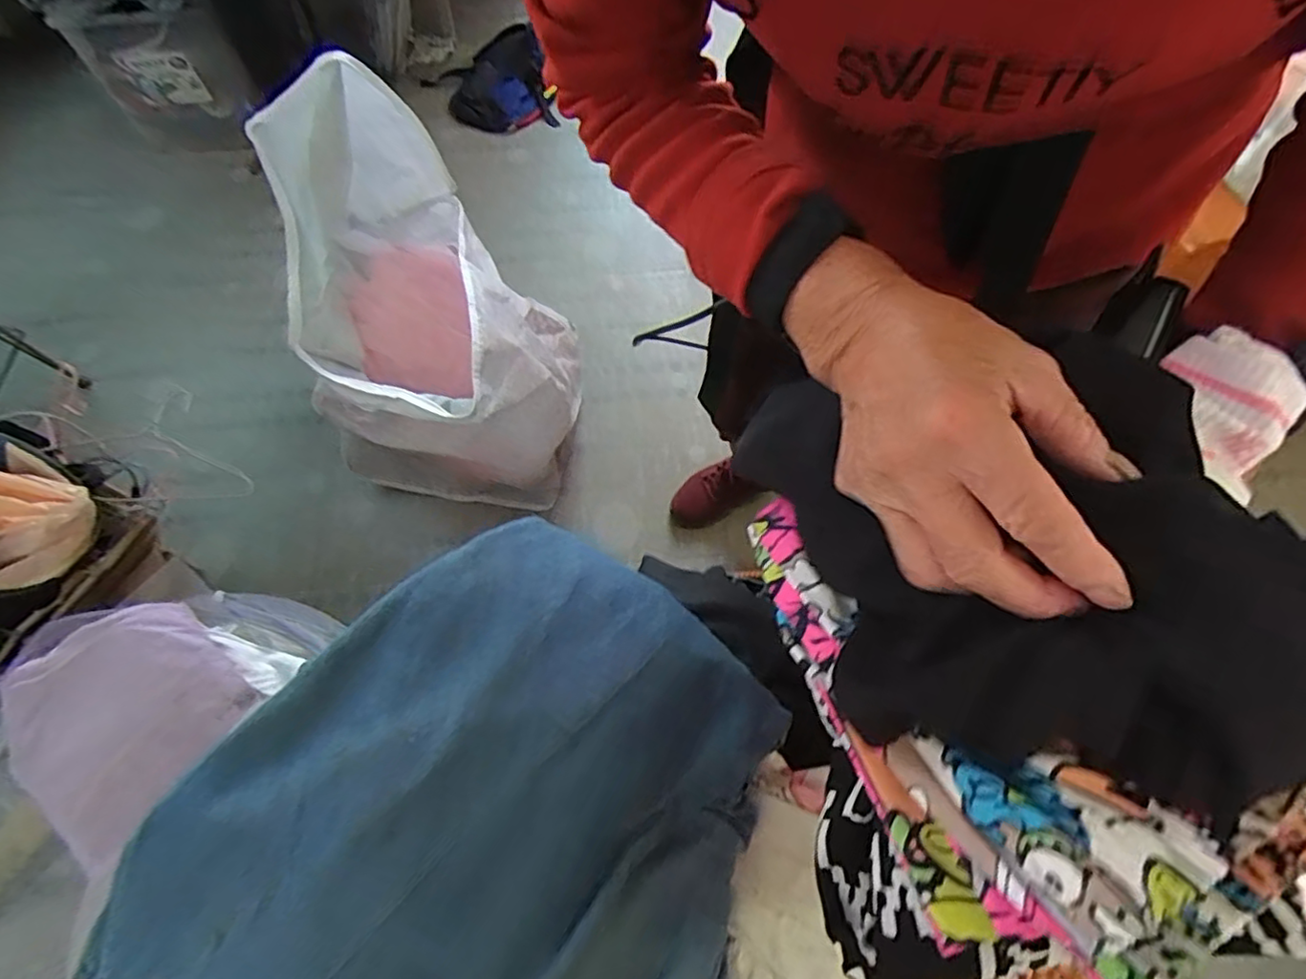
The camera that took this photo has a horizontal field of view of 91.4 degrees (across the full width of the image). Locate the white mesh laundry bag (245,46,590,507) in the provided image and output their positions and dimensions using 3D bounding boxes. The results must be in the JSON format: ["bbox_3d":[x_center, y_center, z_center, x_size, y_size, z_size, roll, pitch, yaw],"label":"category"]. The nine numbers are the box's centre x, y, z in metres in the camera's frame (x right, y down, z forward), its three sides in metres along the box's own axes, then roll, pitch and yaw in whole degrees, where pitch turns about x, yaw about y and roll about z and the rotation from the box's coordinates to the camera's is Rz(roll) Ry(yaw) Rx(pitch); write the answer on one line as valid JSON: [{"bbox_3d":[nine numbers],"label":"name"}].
[{"bbox_3d":[-0.357,-0.279,1.052,0.407,0.512,0.553,-9,60,-4],"label":"white mesh laundry bag"}]

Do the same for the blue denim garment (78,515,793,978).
[{"bbox_3d":[-0.091,0.201,0.326,0.284,0.120,0.388,16,62,10],"label":"blue denim garment"}]

